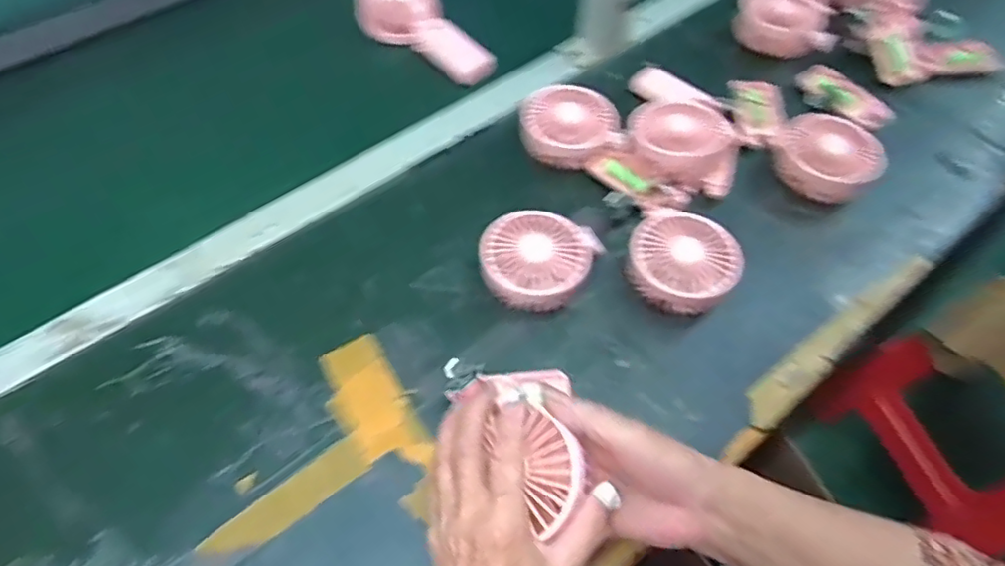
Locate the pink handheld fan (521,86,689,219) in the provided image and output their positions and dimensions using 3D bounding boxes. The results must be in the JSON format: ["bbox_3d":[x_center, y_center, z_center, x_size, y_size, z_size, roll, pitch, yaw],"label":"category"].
[{"bbox_3d":[0.099,-0.129,0.592,0.179,0.039,0.082,38,65,19],"label":"pink handheld fan"}]

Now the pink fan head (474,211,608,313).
[{"bbox_3d":[0.027,-0.018,0.521,0.091,0.049,0.091,1,59,-2],"label":"pink fan head"}]

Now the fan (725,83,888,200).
[{"bbox_3d":[0.294,-0.152,0.604,0.167,0.043,0.109,39,65,19],"label":"fan"}]

